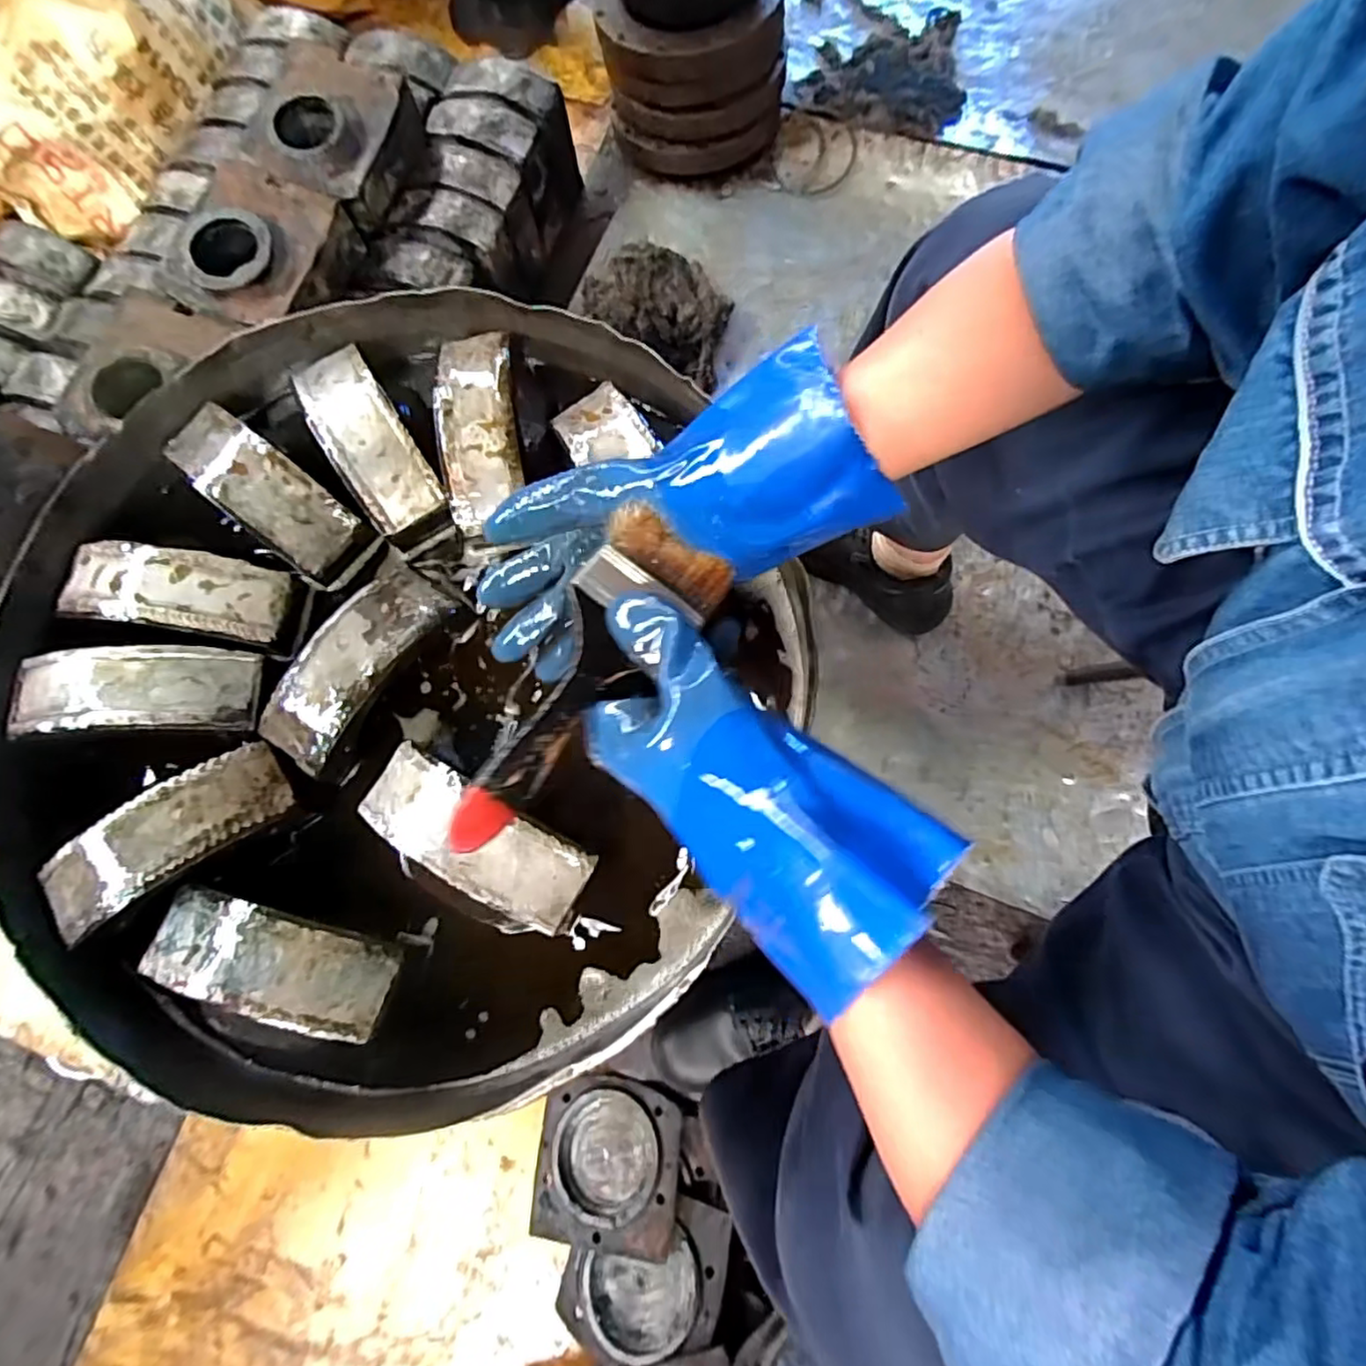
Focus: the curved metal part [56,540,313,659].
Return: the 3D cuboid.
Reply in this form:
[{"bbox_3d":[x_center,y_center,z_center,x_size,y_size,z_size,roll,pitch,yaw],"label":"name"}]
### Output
[{"bbox_3d":[-0.379,-0.067,0.496,0.157,0.057,0.062,9,77,3],"label":"curved metal part"}]

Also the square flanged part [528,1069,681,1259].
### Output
[{"bbox_3d":[-0.084,0.531,0.728,0.162,0.013,0.155,-5,56,17],"label":"square flanged part"}]

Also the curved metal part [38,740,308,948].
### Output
[{"bbox_3d":[-0.350,0.106,0.437,0.160,0.033,0.062,-32,78,-6],"label":"curved metal part"}]

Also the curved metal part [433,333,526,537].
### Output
[{"bbox_3d":[-0.155,-0.193,0.494,0.060,0.035,0.150,-7,77,-1],"label":"curved metal part"}]

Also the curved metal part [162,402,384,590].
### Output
[{"bbox_3d":[-0.321,-0.147,0.503,0.161,0.040,0.061,40,80,-3],"label":"curved metal part"}]

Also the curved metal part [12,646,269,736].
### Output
[{"bbox_3d":[-0.381,0.005,0.458,0.143,0.031,0.059,-3,77,0],"label":"curved metal part"}]

